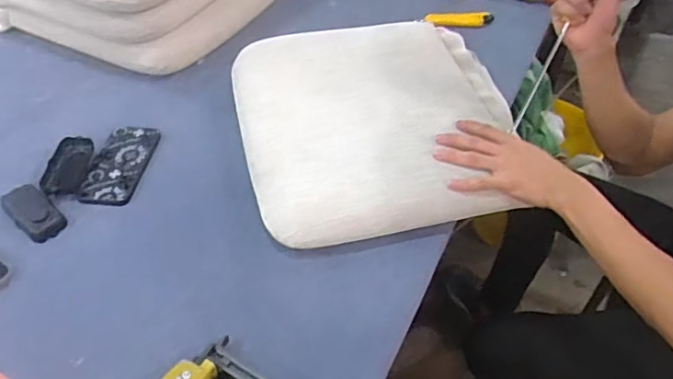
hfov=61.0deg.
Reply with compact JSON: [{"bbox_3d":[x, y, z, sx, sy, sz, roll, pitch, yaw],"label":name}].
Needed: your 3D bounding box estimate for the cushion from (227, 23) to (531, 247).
[{"bbox_3d":[0.073,-0.121,0.898,0.444,0.082,0.441,-9,45,-8],"label":"cushion"}]

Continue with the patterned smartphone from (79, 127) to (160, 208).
[{"bbox_3d":[-0.329,-0.039,0.878,0.080,0.011,0.164,2,44,3],"label":"patterned smartphone"}]

